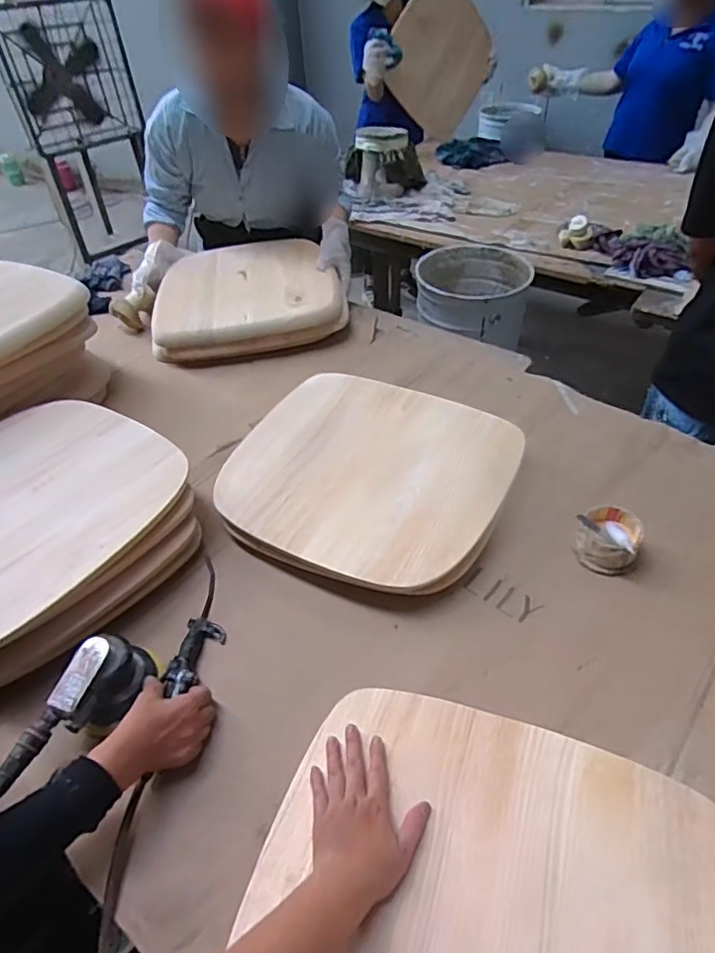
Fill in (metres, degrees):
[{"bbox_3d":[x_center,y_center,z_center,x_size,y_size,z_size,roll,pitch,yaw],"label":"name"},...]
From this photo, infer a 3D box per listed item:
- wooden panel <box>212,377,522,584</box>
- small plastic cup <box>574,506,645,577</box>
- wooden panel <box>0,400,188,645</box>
[{"bbox_3d":[0.018,-0.023,0.954,0.436,0.029,0.412,18,48,22],"label":"wooden panel"},{"bbox_3d":[0.360,0.089,0.840,0.084,0.051,0.091,-3,44,3],"label":"small plastic cup"},{"bbox_3d":[-0.521,0.033,0.896,0.466,0.033,0.405,23,51,28],"label":"wooden panel"}]

